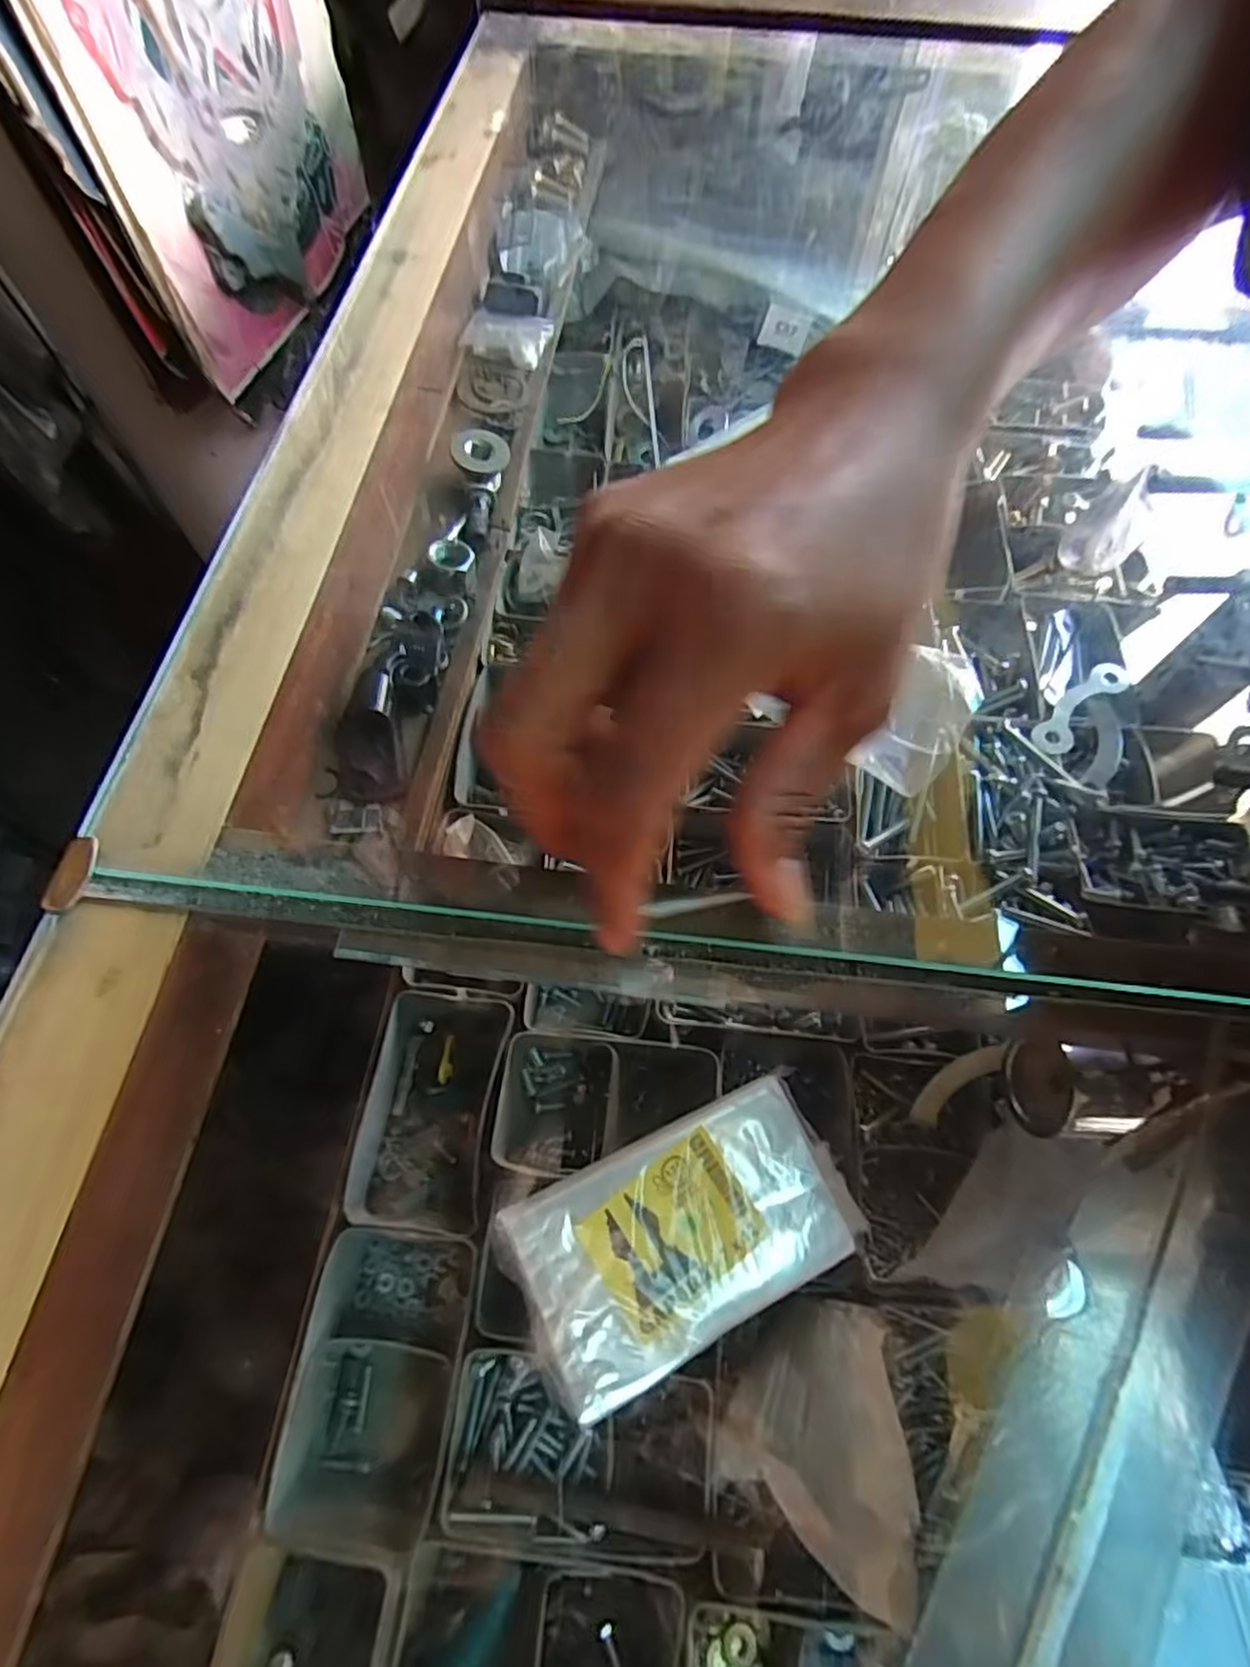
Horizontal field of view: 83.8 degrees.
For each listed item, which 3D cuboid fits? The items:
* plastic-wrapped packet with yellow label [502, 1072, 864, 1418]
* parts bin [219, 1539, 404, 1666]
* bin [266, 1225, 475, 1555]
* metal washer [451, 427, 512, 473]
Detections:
[{"bbox_3d":[0.024,0.155,0.273,0.132,0.021,0.073,-22,67,-11],"label":"plastic-wrapped packet with yellow label"},{"bbox_3d":[-0.113,0.286,0.250,0.070,0.045,0.061,7,65,2],"label":"parts bin"},{"bbox_3d":[-0.099,0.218,0.285,0.056,0.042,0.099,4,65,1],"label":"bin"},{"bbox_3d":[-0.067,-0.180,0.329,0.025,0.004,0.025,3,79,-15],"label":"metal washer"}]

